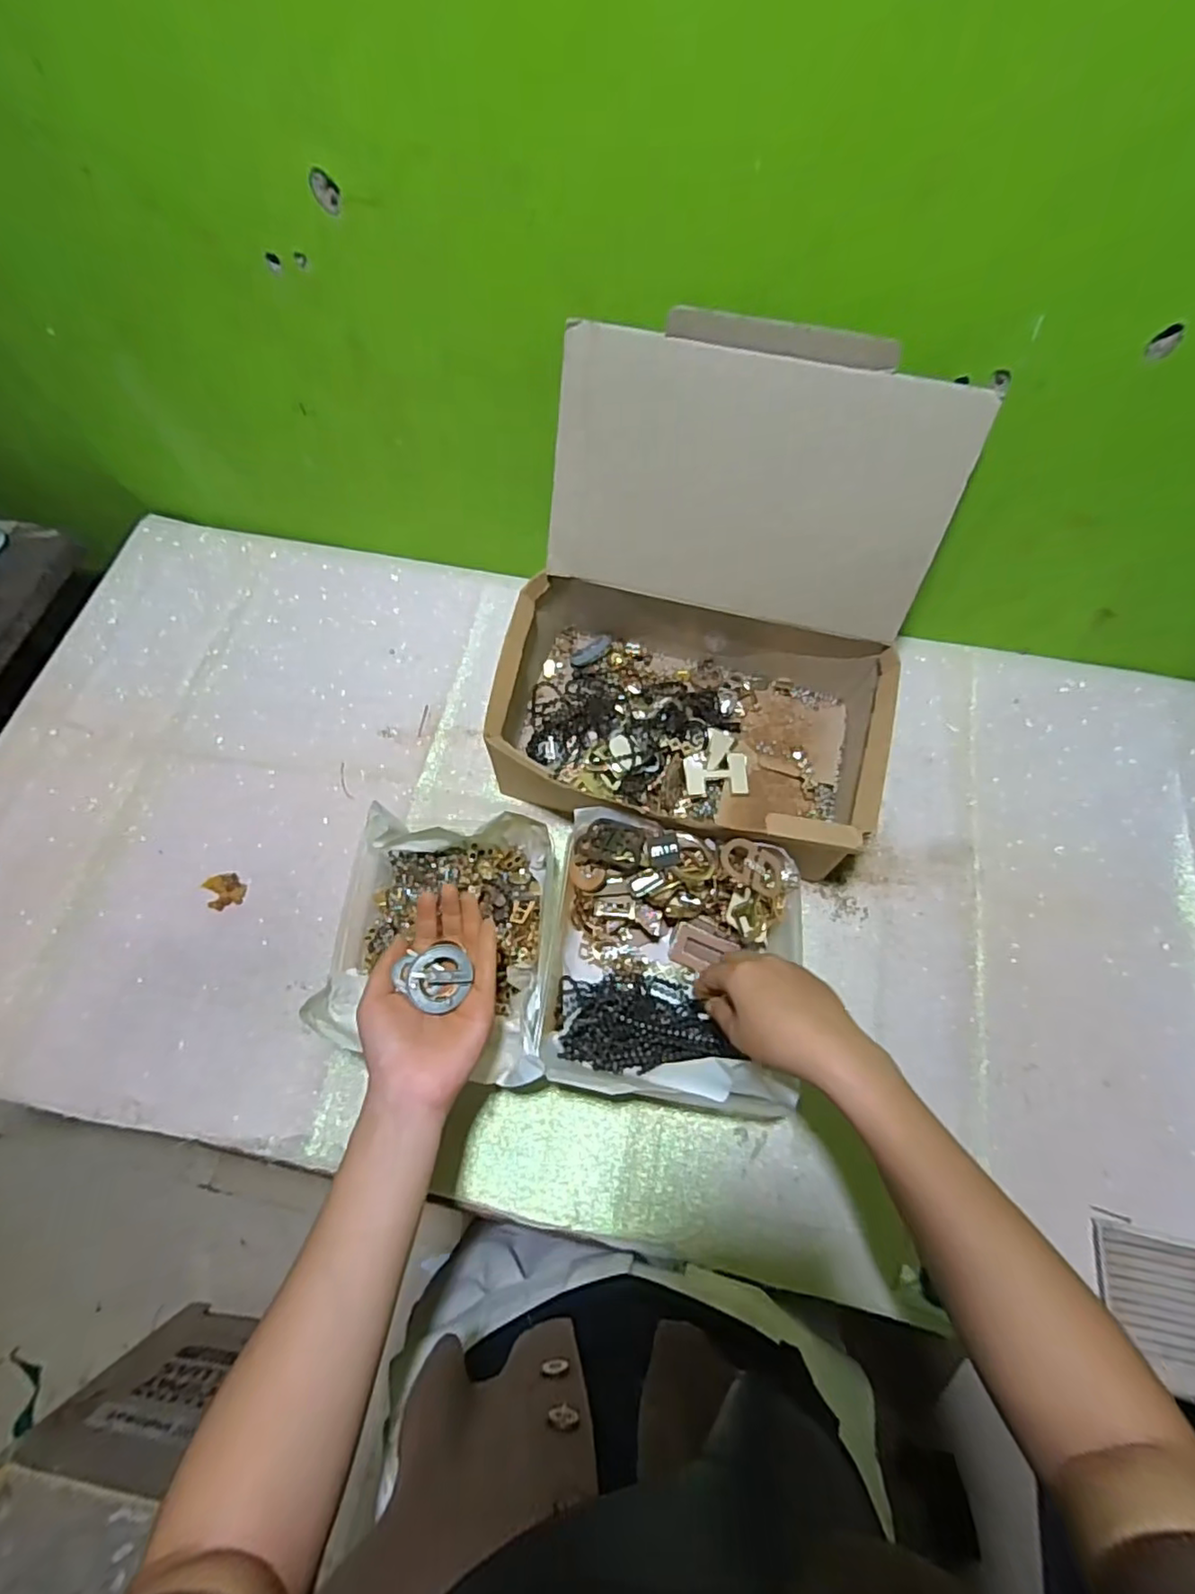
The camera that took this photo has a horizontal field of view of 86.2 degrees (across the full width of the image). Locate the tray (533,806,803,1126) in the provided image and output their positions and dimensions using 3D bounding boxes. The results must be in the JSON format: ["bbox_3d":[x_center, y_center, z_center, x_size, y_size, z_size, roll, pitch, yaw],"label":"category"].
[{"bbox_3d":[0.059,0.130,0.511,0.186,0.090,0.200,8,68,3],"label":"tray"}]

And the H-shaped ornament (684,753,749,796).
[{"bbox_3d":[0.113,-0.021,0.607,0.059,0.005,0.039,-1,79,2],"label":"H-shaped ornament"}]

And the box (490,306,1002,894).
[{"bbox_3d":[0.089,-0.136,0.525,0.326,0.281,0.297,14,69,6],"label":"box"}]

